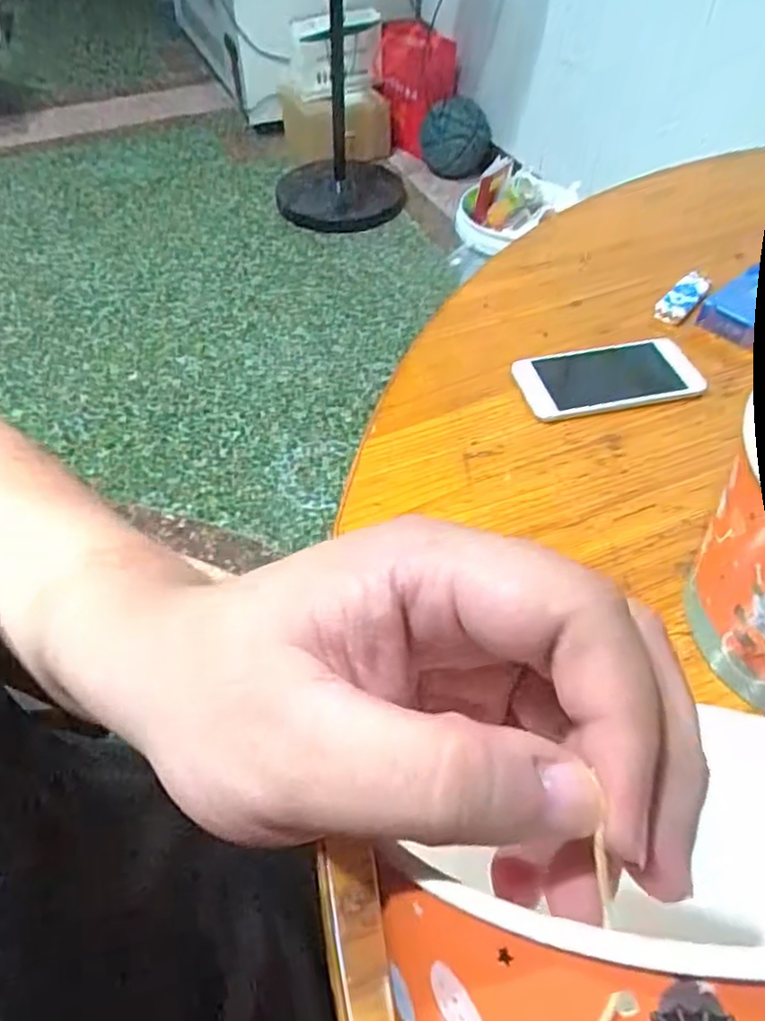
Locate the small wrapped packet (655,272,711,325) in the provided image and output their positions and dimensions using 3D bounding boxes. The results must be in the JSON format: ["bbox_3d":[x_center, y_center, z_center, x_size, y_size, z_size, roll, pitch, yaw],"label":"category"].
[{"bbox_3d":[0.252,-0.179,0.569,0.025,0.008,0.071,31,60,25],"label":"small wrapped packet"}]

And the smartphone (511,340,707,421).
[{"bbox_3d":[0.167,-0.101,0.512,0.133,0.009,0.066,-12,52,-6],"label":"smartphone"}]

